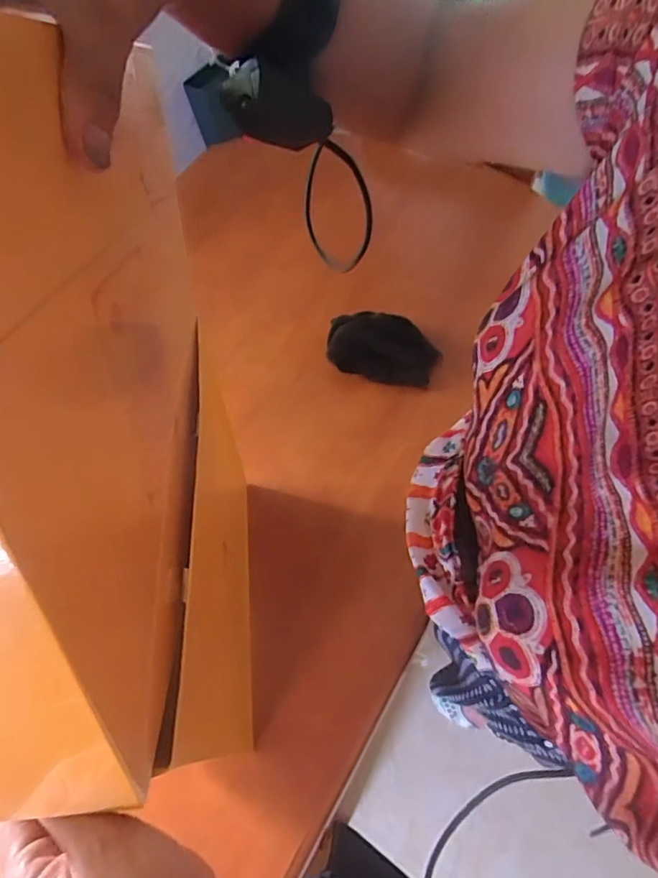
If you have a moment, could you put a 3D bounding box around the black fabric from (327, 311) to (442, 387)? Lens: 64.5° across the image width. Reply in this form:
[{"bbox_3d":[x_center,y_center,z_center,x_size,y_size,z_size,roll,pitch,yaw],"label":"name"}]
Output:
[{"bbox_3d":[0.074,-0.123,0.720,0.149,0.065,0.084,9,64,9],"label":"black fabric"}]

